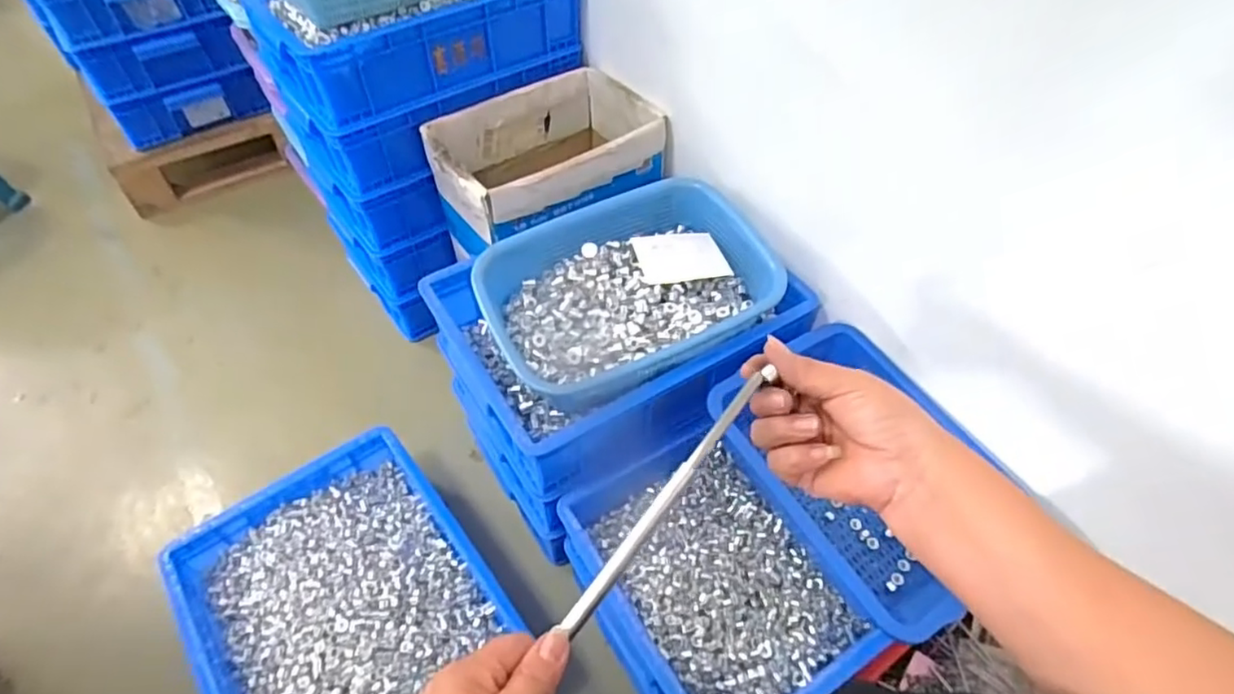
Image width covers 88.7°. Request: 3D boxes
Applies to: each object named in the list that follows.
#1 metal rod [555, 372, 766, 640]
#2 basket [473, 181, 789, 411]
[{"bbox_3d":[0.031,0.089,0.381,0.011,0.010,0.188,34,76,24],"label":"metal rod"},{"bbox_3d":[0.007,-0.076,0.781,0.339,0.092,0.250,-22,54,-18],"label":"basket"}]

